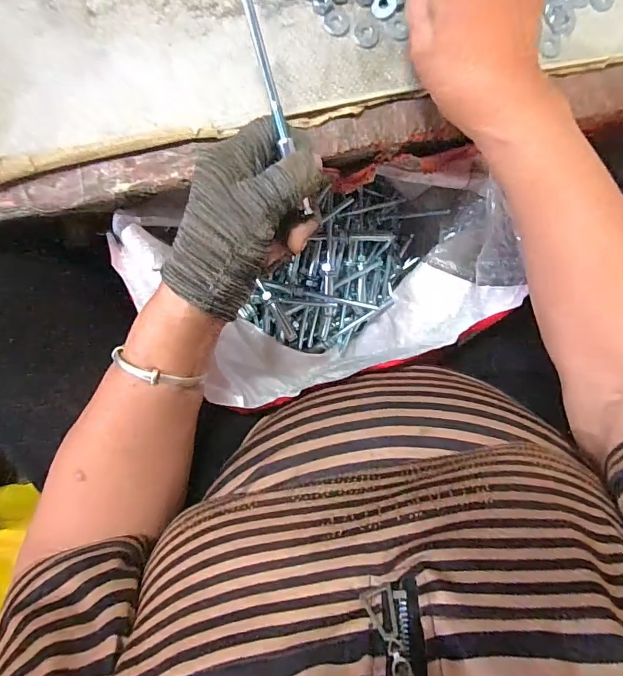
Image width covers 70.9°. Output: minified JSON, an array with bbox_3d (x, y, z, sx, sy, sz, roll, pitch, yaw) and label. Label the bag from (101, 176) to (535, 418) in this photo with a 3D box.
[{"bbox_3d":[0.014,-0.056,0.453,0.307,0.179,0.184,-16,96,-5],"label":"bag"}]

